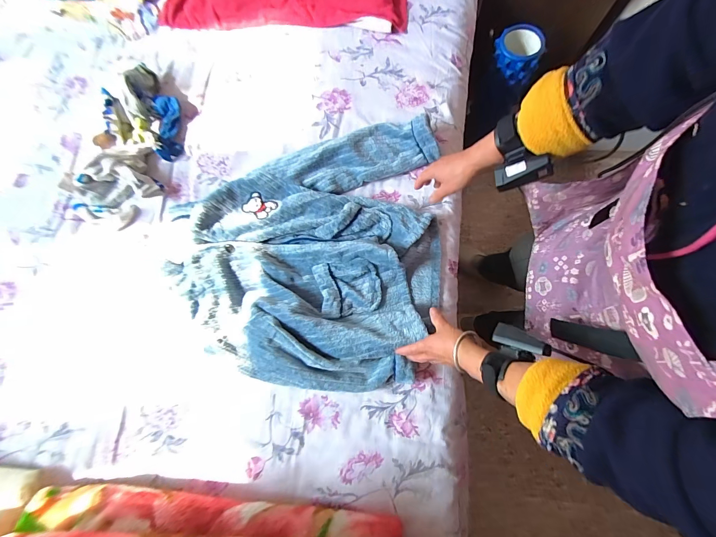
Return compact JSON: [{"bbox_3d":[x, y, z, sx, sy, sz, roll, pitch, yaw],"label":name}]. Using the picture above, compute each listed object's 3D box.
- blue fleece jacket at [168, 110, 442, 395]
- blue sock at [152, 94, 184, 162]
[{"bbox_3d":[-0.106,-0.044,0.668,0.546,0.065,0.549,-1,79,0],"label":"blue fleece jacket"},{"bbox_3d":[-0.450,-0.335,0.751,0.054,0.040,0.154,-6,79,-1],"label":"blue sock"}]

